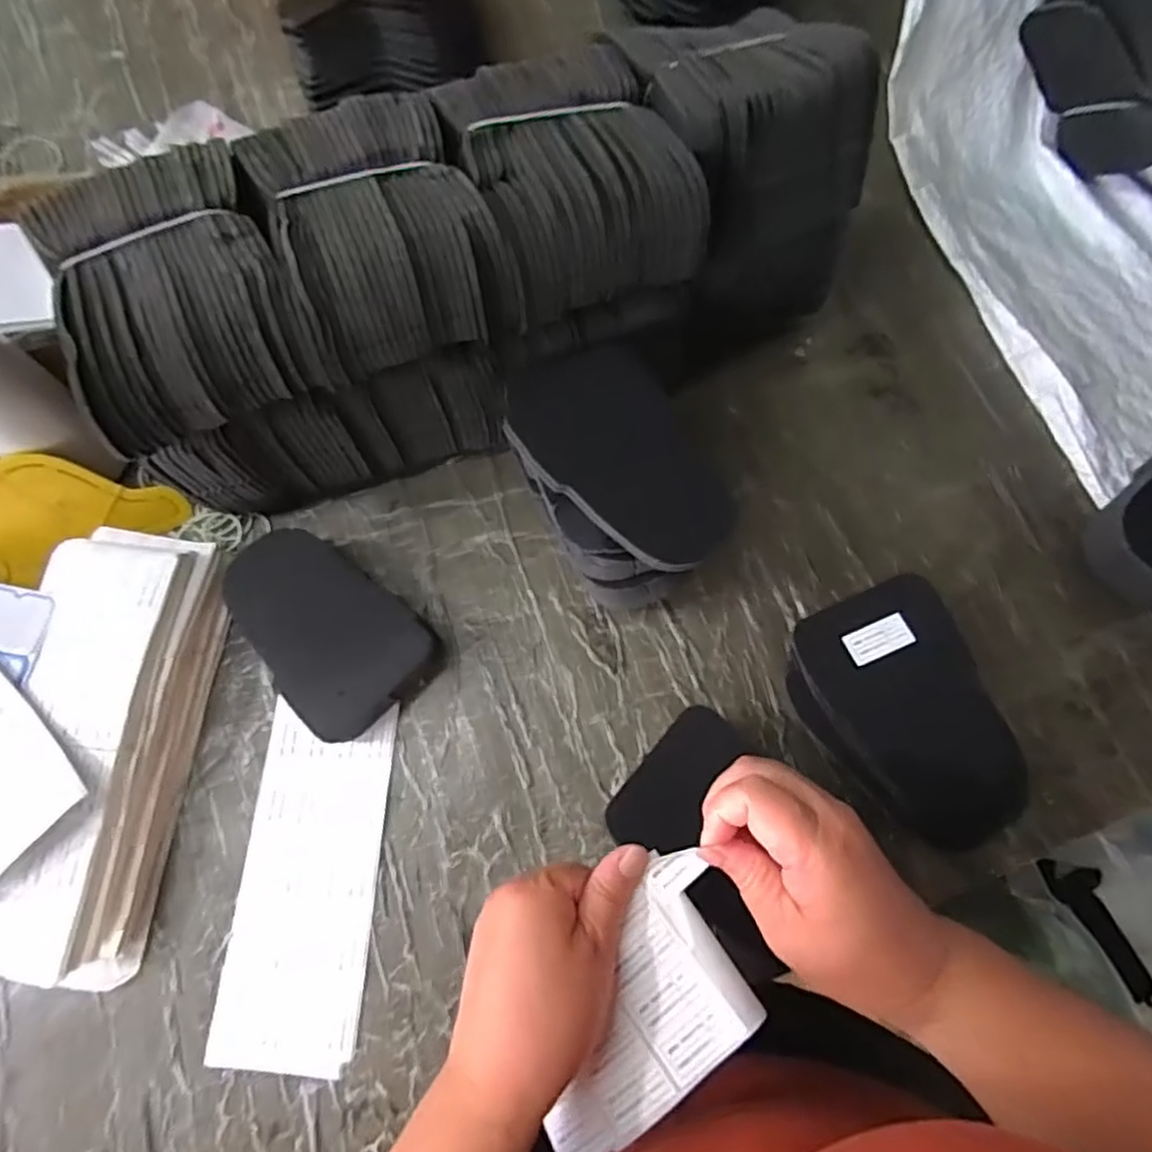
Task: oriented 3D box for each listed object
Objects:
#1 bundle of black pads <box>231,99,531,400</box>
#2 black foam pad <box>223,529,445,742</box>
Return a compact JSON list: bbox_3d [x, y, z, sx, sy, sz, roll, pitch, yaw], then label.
[{"bbox_3d":[-0.114,-0.199,0.403,0.123,0.056,0.149,-21,76,-7],"label":"bundle of black pads"},{"bbox_3d":[-0.173,0.037,0.471,0.141,0.051,0.098,39,77,9],"label":"black foam pad"}]

